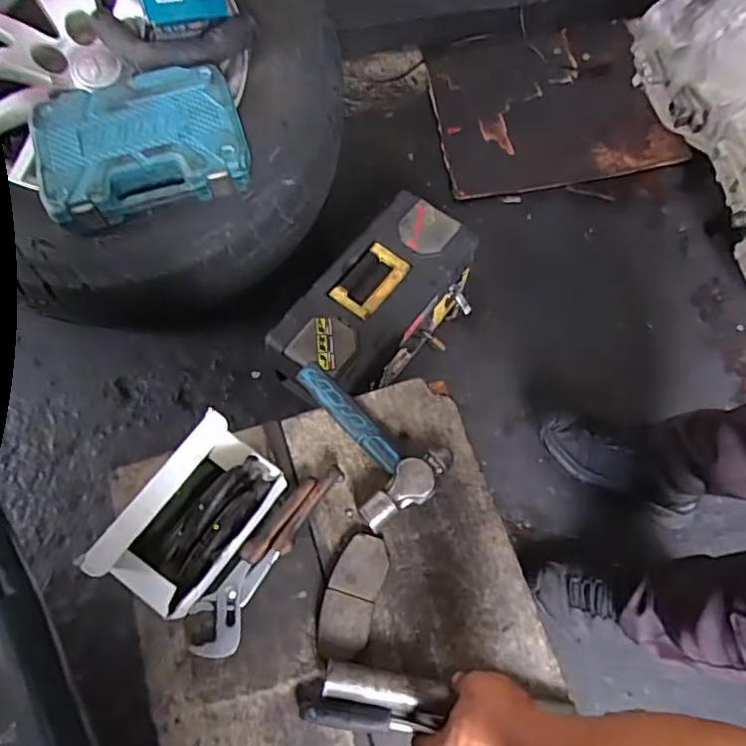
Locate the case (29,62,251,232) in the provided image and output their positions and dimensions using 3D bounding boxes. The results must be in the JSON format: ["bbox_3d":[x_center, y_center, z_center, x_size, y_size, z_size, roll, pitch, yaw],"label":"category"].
[{"bbox_3d":[-0.316,-0.322,0.804,0.271,0.057,0.206,-16,70,-8],"label":"case"}]

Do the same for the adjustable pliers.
[{"bbox_3d":[-0.112,0.188,0.619,0.051,0.028,0.223,31,71,9],"label":"adjustable pliers"}]

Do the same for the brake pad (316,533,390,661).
[{"bbox_3d":[-0.021,0.231,0.613,0.053,0.018,0.122,16,69,4],"label":"brake pad"}]

